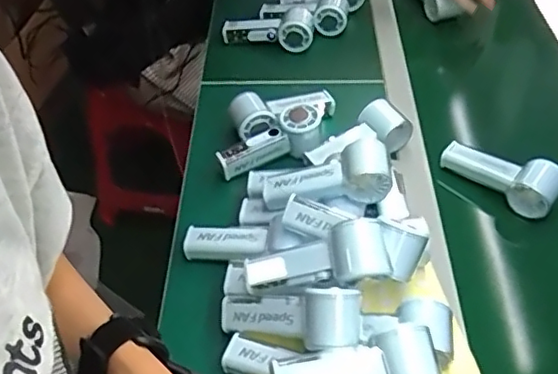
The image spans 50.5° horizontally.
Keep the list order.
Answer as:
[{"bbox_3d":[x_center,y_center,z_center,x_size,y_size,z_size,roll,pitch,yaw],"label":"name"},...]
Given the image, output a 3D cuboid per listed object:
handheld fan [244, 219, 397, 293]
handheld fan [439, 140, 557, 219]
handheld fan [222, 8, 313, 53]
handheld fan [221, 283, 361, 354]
[{"bbox_3d":[0.035,0.081,0.624,0.163,0.055,0.060,-17,38,30],"label":"handheld fan"},{"bbox_3d":[0.293,-0.017,0.787,0.153,0.059,0.048,25,50,21],"label":"handheld fan"},{"bbox_3d":[-0.017,-0.279,1.024,0.157,0.049,0.070,9,46,7],"label":"handheld fan"},{"bbox_3d":[0.016,0.137,0.617,0.160,0.049,0.059,-7,73,33],"label":"handheld fan"}]

